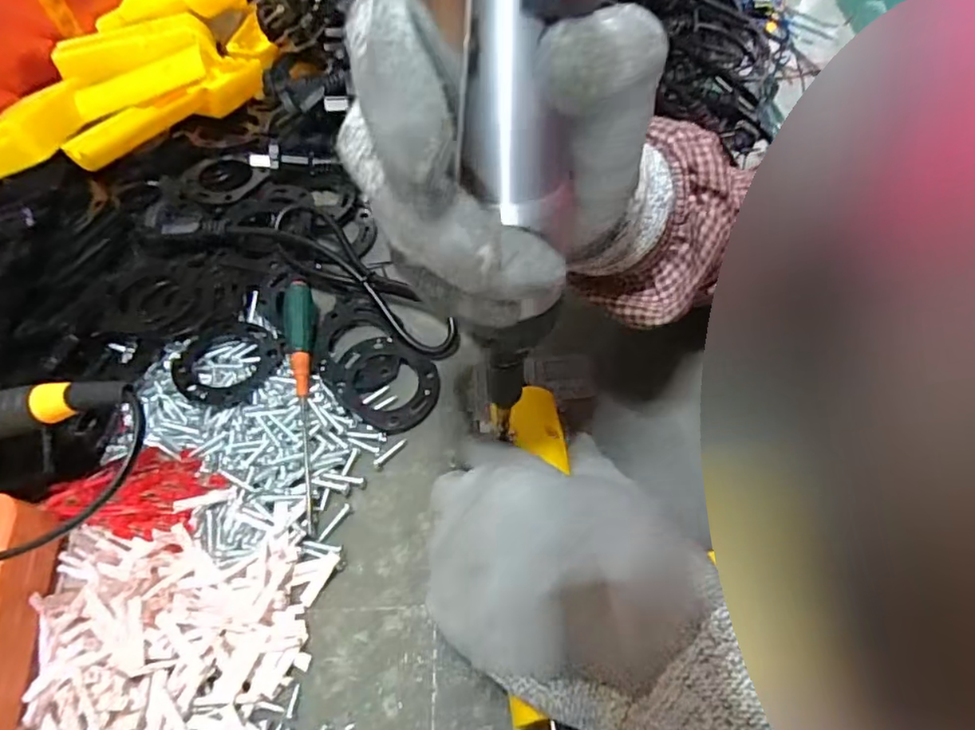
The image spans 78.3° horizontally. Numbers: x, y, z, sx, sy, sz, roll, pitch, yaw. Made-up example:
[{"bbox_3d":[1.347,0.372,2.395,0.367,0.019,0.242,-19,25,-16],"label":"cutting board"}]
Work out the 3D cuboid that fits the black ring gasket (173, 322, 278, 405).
[{"bbox_3d":[-0.149,-0.002,0.341,0.056,0.008,0.052,-2,58,3],"label":"black ring gasket"}]

